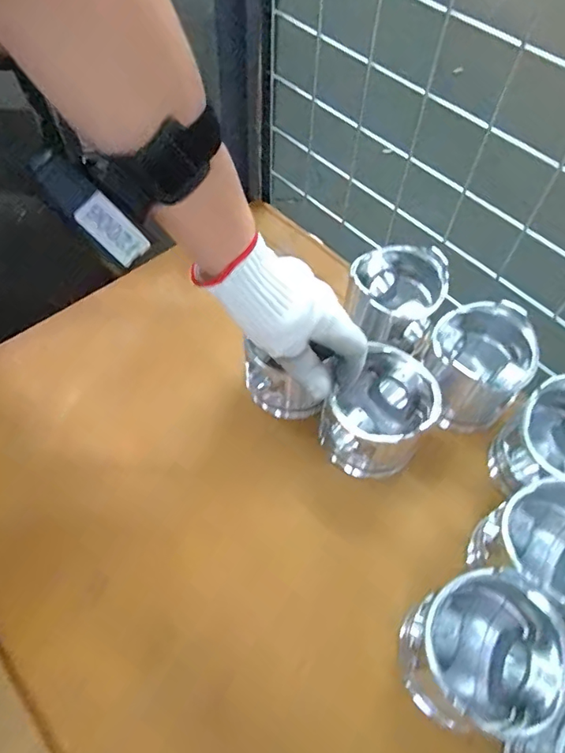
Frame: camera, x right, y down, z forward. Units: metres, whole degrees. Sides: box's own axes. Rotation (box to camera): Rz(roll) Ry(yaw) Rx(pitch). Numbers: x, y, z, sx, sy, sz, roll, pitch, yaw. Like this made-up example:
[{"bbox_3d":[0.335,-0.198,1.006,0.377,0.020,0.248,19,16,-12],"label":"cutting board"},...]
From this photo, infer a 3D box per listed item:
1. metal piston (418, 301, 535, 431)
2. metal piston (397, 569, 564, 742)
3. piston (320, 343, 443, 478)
[{"bbox_3d":[0.173,-0.009,0.456,0.087,0.078,0.093,23,57,11],"label":"metal piston"},{"bbox_3d":[0.131,0.188,0.339,0.091,0.081,0.089,2,56,-3],"label":"metal piston"},{"bbox_3d":[0.083,0.035,0.433,0.079,0.071,0.084,2,56,-3],"label":"piston"}]

